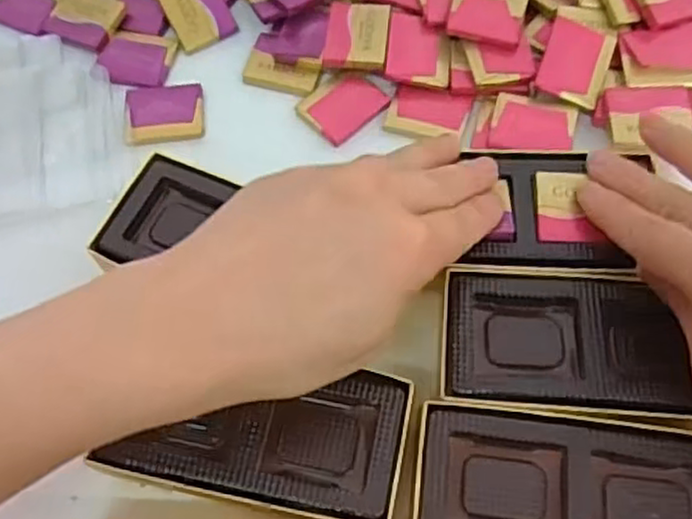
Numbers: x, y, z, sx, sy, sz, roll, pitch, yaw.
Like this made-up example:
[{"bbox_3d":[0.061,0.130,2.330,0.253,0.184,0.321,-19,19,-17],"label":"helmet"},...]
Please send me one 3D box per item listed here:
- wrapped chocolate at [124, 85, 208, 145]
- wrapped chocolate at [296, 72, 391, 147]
[{"bbox_3d":[-0.092,-0.075,0.363,0.038,0.005,0.035,-8,65,-2],"label":"wrapped chocolate"},{"bbox_3d":[-0.003,-0.079,0.361,0.034,0.004,0.039,42,73,19],"label":"wrapped chocolate"}]

